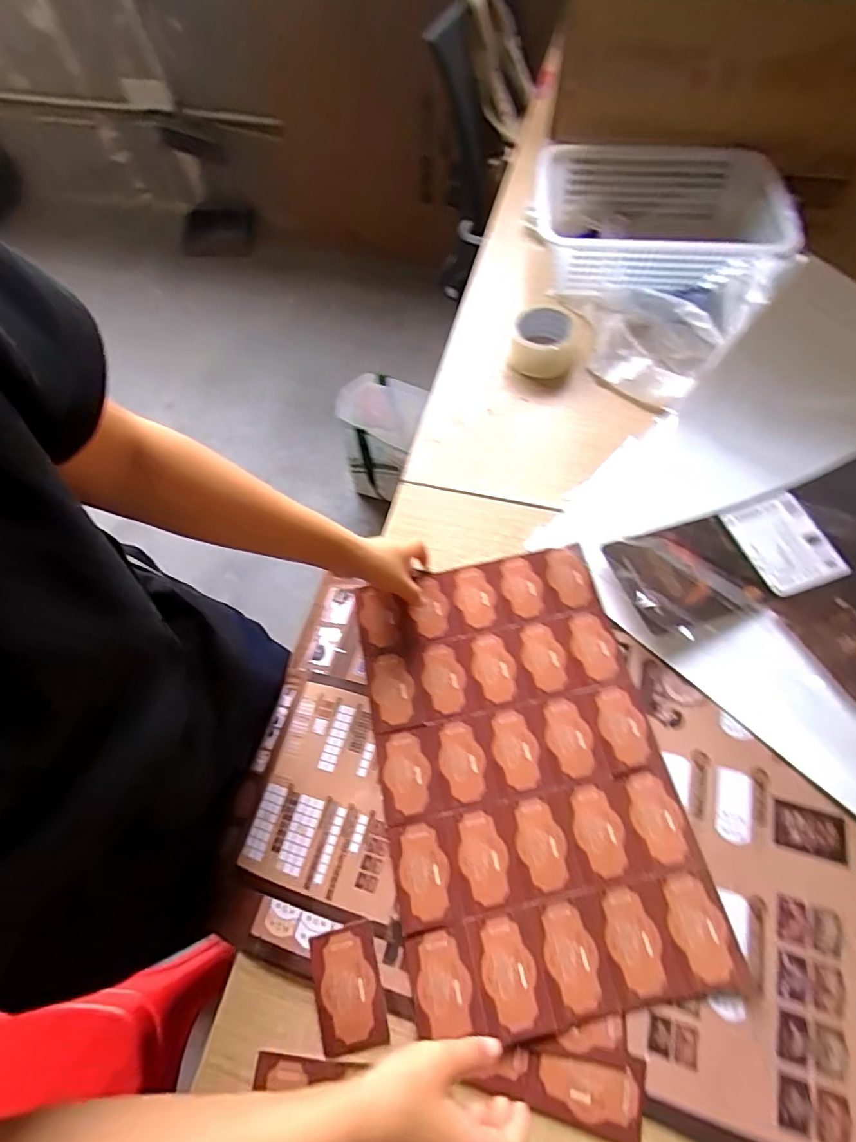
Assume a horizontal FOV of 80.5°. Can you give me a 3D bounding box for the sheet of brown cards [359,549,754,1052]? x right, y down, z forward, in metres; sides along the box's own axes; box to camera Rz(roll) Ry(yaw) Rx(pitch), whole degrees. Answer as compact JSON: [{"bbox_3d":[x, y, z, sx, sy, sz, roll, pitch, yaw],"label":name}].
[{"bbox_3d":[0.088,0.181,0.499,0.269,0.010,0.411,-12,62,-3],"label":"sheet of brown cards"}]

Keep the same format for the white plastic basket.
[{"bbox_3d":[0.337,-0.527,0.768,0.356,0.096,0.270,10,64,7],"label":"white plastic basket"}]

